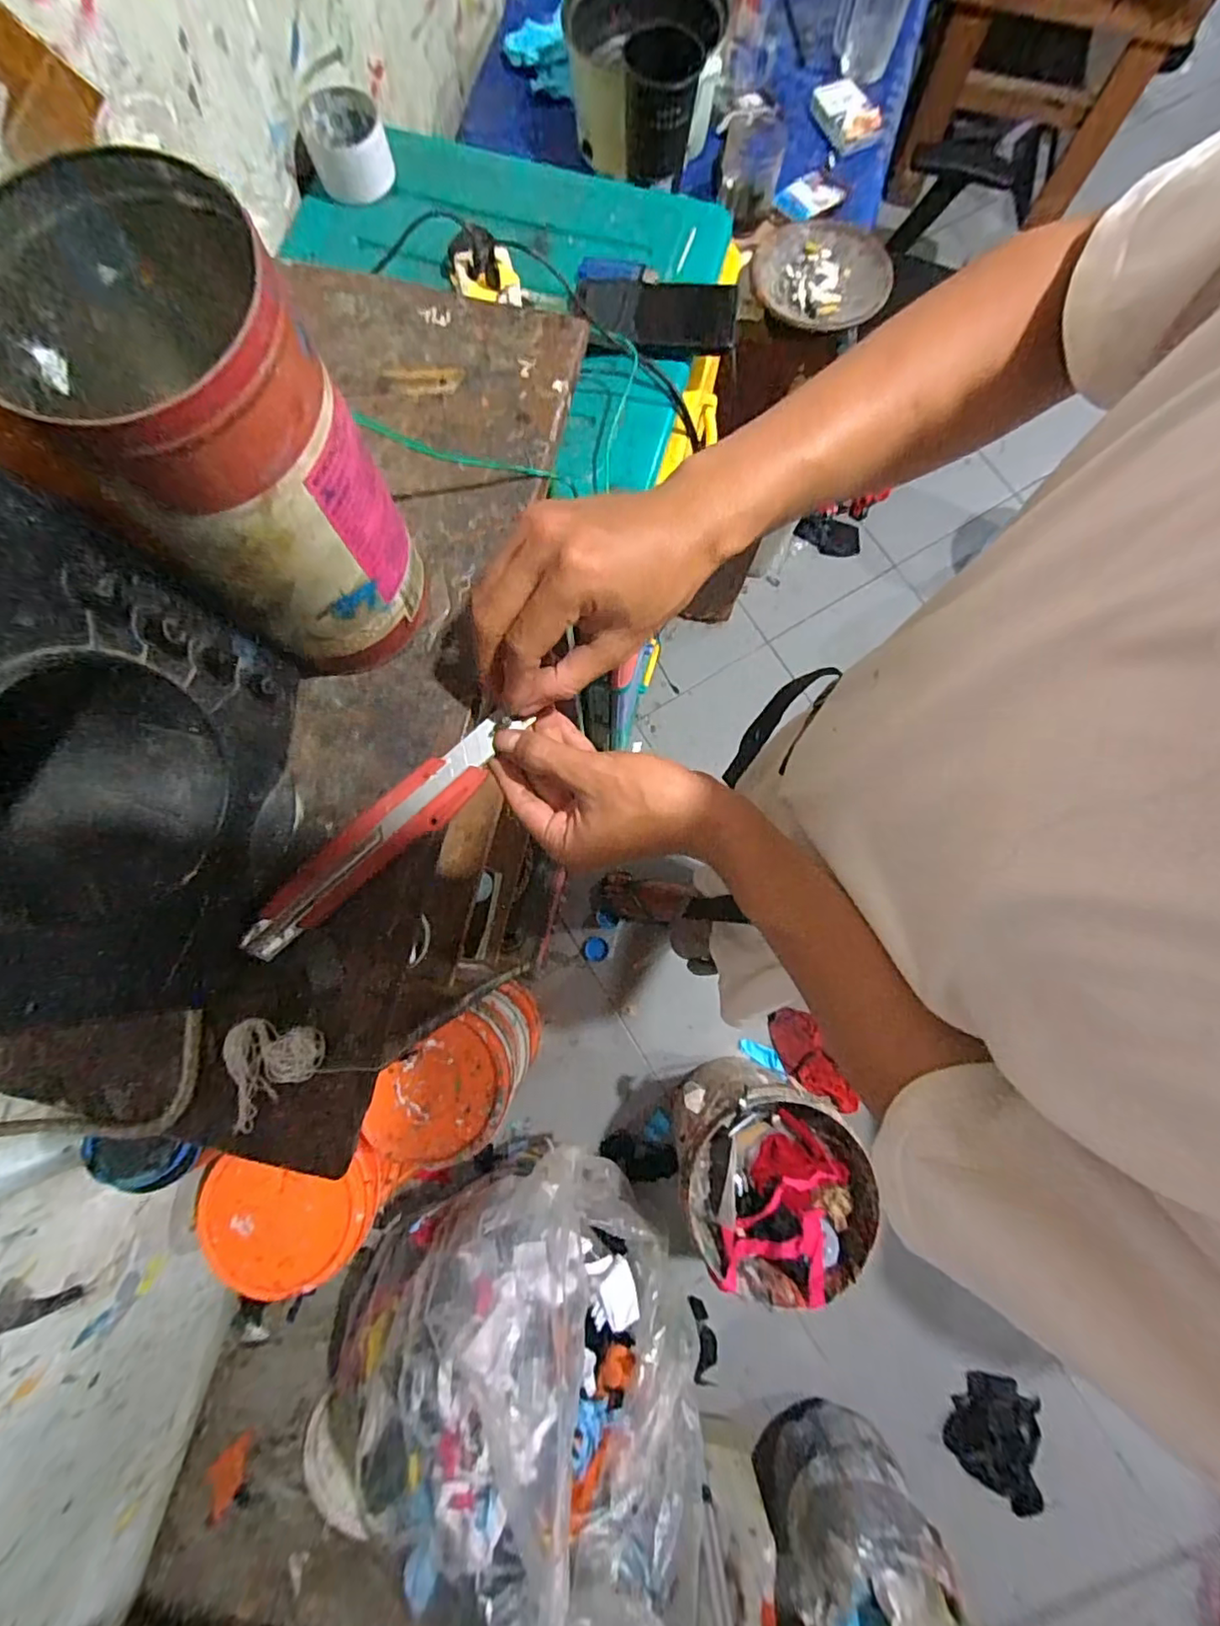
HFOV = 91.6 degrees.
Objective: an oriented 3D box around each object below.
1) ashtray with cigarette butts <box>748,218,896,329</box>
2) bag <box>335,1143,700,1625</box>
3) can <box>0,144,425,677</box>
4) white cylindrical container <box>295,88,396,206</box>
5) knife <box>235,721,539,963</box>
[{"bbox_3d":[0.277,-0.708,0.772,0.172,0.010,0.166,0,79,0],"label":"ashtray with cigarette butts"},{"bbox_3d":[-0.140,0.932,0.985,0.531,0.454,0.564,-27,80,-5],"label":"bag"},{"bbox_3d":[-0.155,-0.145,0.255,0.094,0.153,0.103,-40,82,-7],"label":"can"},{"bbox_3d":[-0.279,-0.708,0.629,0.082,0.048,0.082,0,79,0],"label":"white cylindrical container"},{"bbox_3d":[-0.125,0.012,0.323,0.168,0.013,0.030,-43,82,-11],"label":"knife"}]

